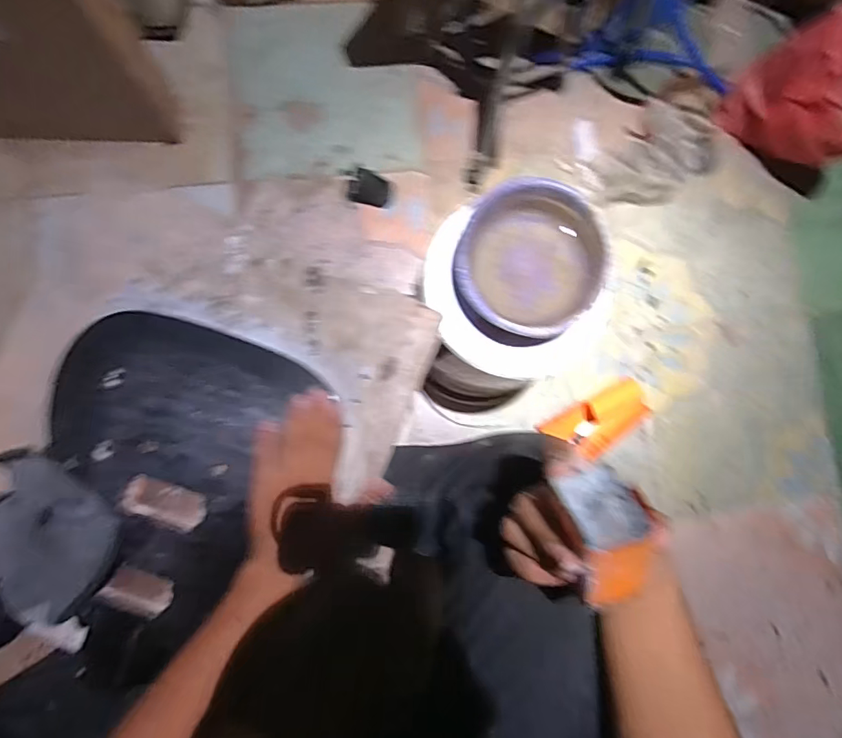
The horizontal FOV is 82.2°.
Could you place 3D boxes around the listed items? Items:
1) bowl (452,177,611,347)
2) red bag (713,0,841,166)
[{"bbox_3d":[0.144,-0.139,0.645,0.193,0.070,0.206,0,84,-4],"label":"bowl"},{"bbox_3d":[0.816,-0.551,0.966,0.150,0.307,0.290,-31,87,-7],"label":"red bag"}]

